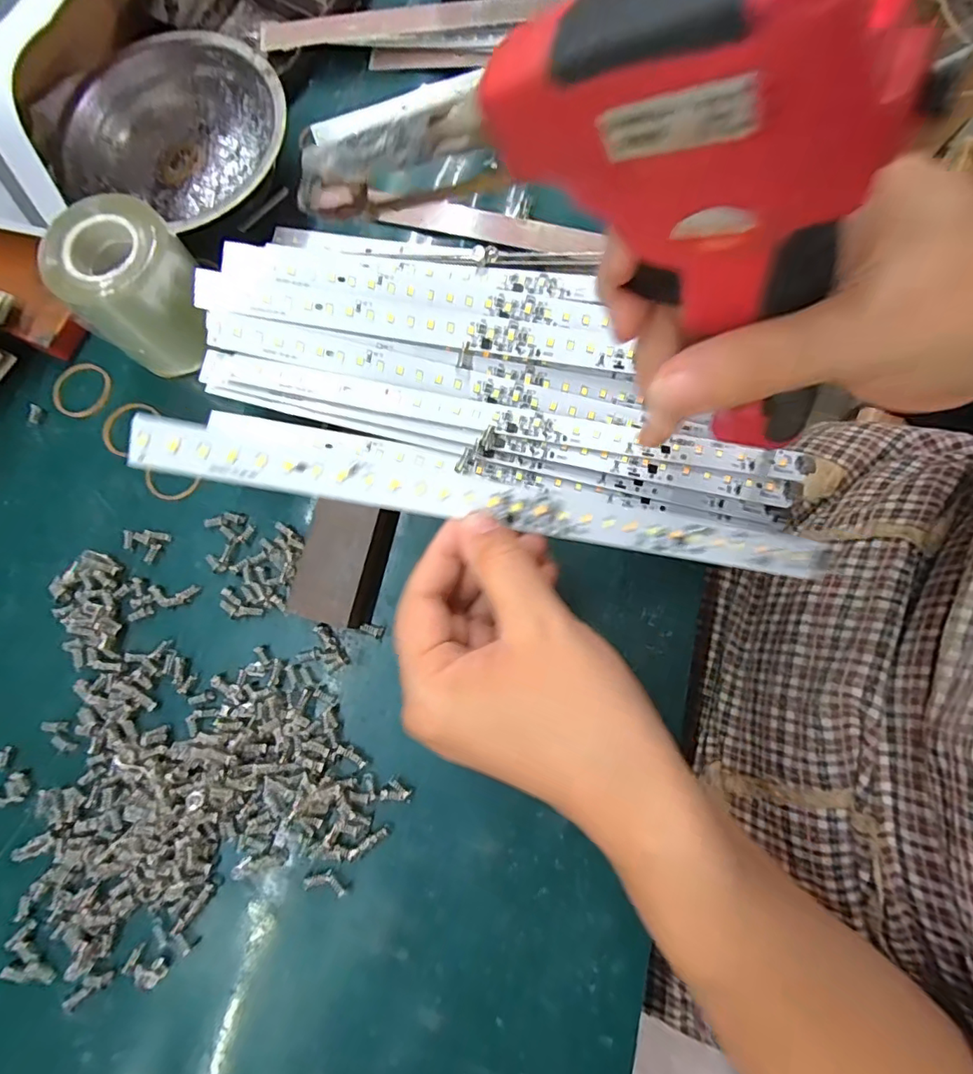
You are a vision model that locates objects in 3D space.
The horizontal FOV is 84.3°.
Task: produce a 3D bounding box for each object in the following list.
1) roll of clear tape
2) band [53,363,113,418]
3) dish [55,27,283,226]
[{"bbox_3d":[-0.172,-0.123,0.272,0.052,0.065,0.057,0,78,1],"label":"roll of clear tape"},{"bbox_3d":[-0.229,-0.083,0.303,0.029,0.005,0.032,31,80,7],"label":"band"},{"bbox_3d":[-0.175,-0.225,0.309,0.130,0.036,0.116,15,79,4],"label":"dish"}]

